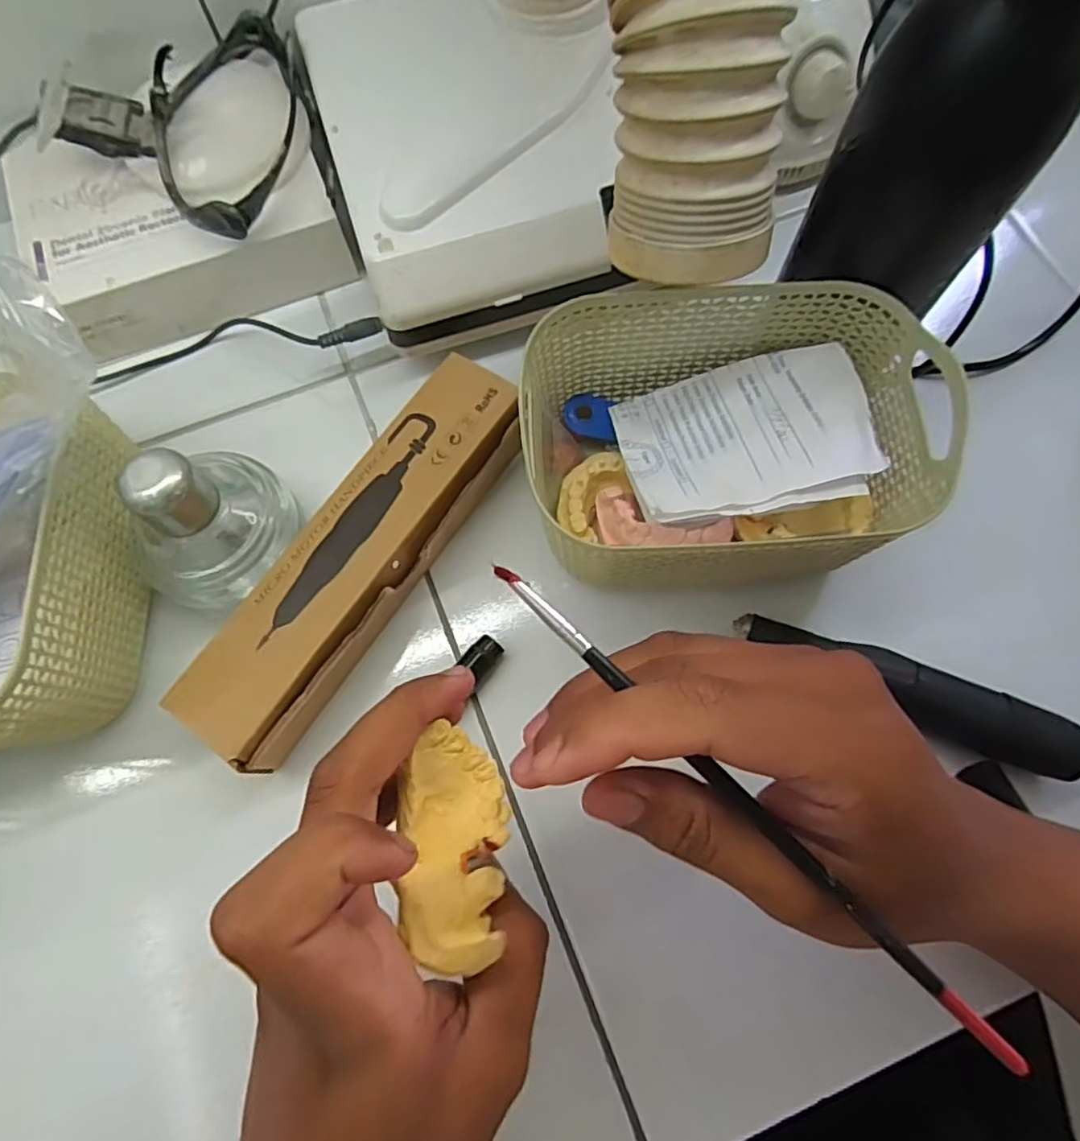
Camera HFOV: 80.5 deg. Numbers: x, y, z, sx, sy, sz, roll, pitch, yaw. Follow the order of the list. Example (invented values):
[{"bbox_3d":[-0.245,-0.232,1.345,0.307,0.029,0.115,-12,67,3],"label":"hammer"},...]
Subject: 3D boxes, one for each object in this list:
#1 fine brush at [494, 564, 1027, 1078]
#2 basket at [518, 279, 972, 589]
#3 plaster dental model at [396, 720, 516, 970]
[{"bbox_3d":[0.052,0.059,0.163,0.175,0.004,0.005,44,78,6],"label":"fine brush"},{"bbox_3d":[0.081,-0.053,0.293,0.175,0.076,0.132,1,72,2],"label":"basket"},{"bbox_3d":[-0.025,0.080,0.186,0.030,0.023,0.064,-8,50,-1],"label":"plaster dental model"}]

